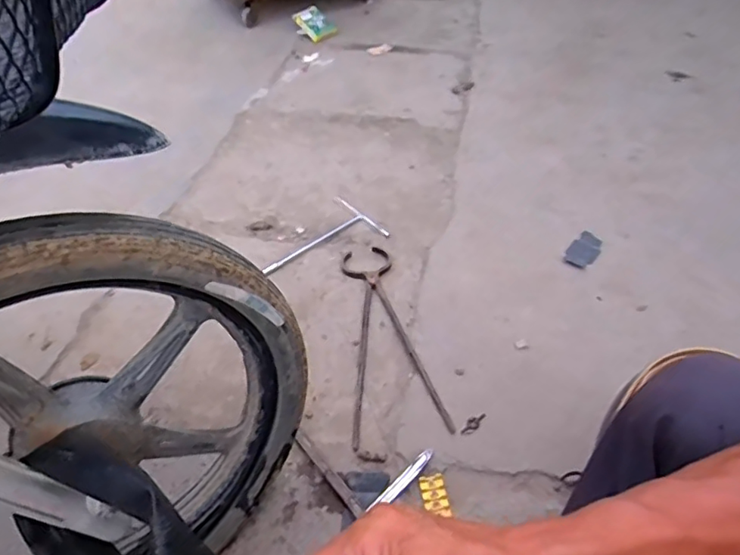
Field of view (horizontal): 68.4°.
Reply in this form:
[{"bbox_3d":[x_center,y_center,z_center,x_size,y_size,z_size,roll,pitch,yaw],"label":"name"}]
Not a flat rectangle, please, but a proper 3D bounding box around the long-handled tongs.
[{"bbox_3d":[0.014,0.102,1.044,0.165,0.030,0.454,-8,47,-7],"label":"long-handled tongs"}]

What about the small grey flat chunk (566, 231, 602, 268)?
[{"bbox_3d":[0.466,-0.060,1.181,0.061,0.013,0.110,31,54,26],"label":"small grey flat chunk"}]

